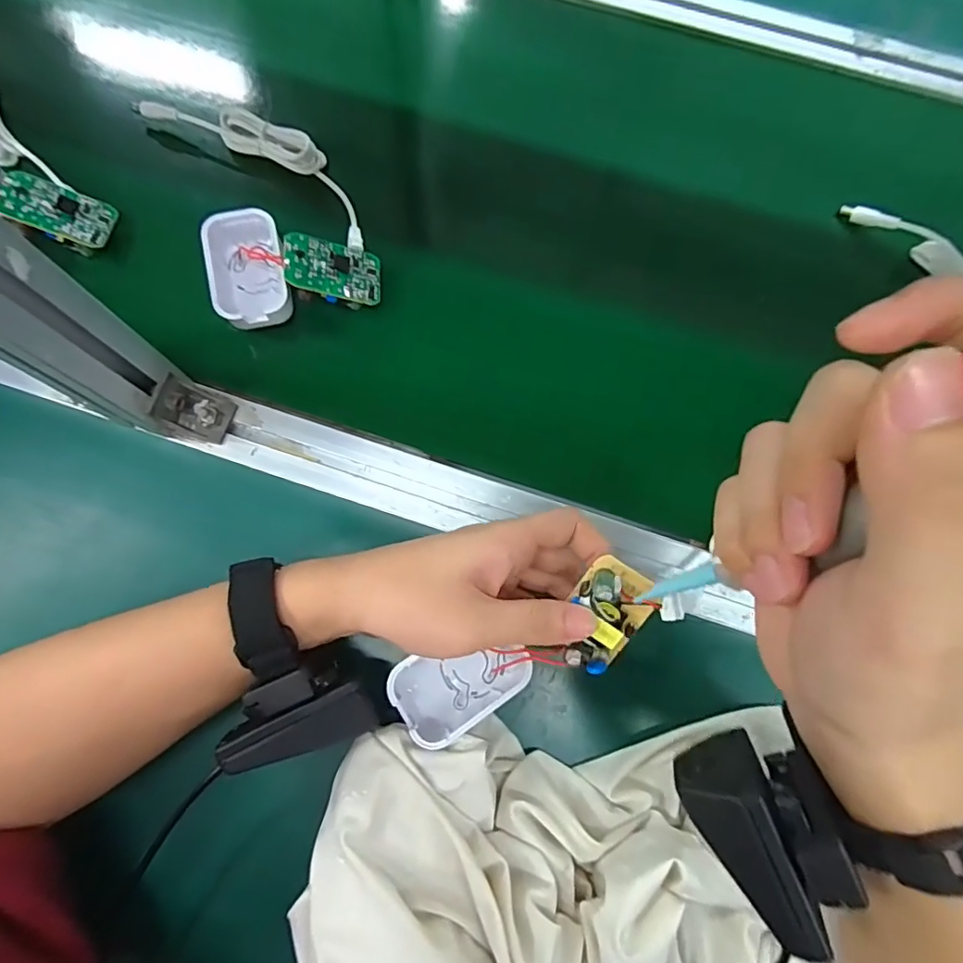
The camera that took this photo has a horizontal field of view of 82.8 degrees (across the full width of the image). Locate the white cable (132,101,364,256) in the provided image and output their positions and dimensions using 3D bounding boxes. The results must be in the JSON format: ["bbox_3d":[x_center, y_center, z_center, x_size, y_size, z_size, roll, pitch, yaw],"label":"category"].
[{"bbox_3d":[-0.151,-0.228,0.386,0.203,0.023,0.052,35,75,10],"label":"white cable"}]

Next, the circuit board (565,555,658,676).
[{"bbox_3d":[0.062,0.067,0.271,0.035,0.024,0.053,36,75,10],"label":"circuit board"}]

